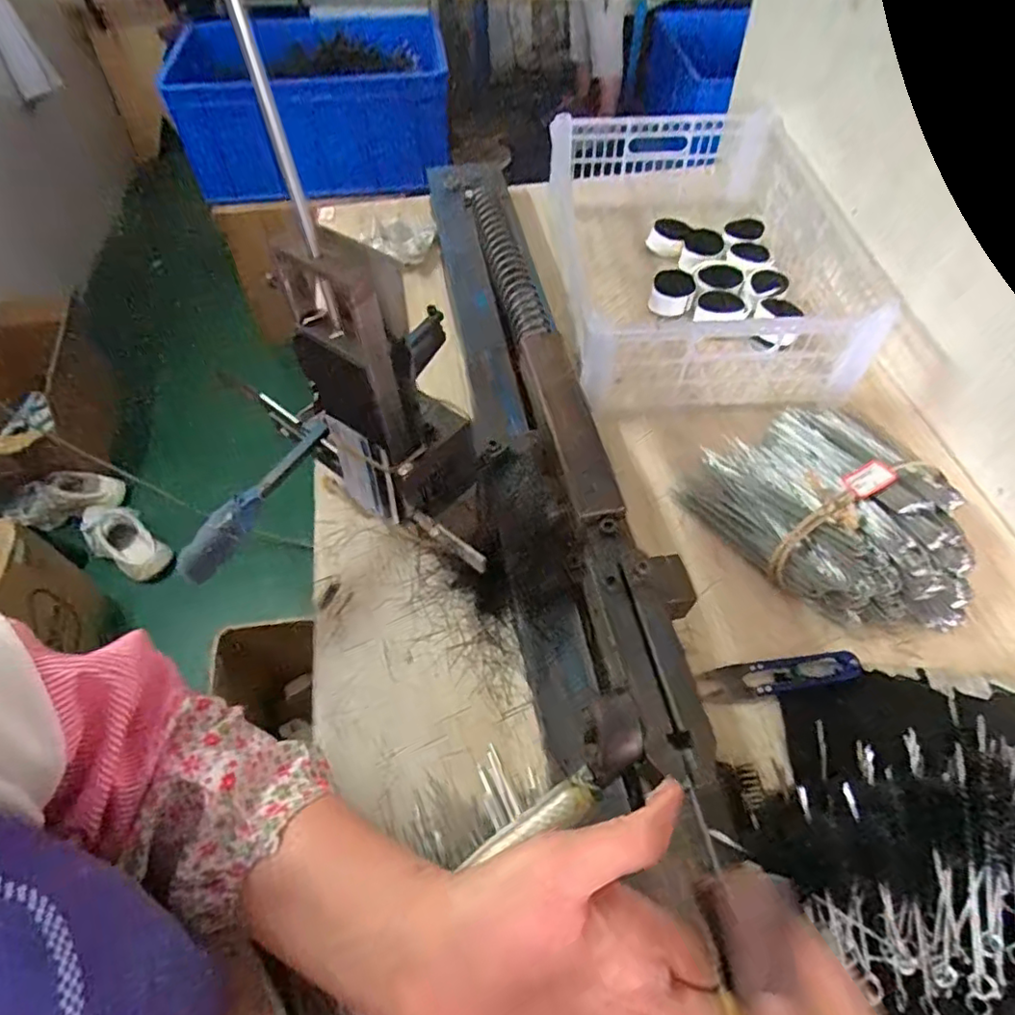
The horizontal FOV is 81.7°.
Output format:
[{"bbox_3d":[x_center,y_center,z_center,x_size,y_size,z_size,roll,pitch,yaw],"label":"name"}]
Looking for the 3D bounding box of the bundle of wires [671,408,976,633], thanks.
[{"bbox_3d":[0.287,-0.003,0.496,0.191,0.047,0.222,-30,60,-19],"label":"bundle of wires"}]

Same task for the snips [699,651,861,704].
[{"bbox_3d":[0.199,0.124,0.432,0.113,0.017,0.026,-6,55,-3],"label":"snips"}]

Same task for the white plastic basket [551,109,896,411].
[{"bbox_3d":[0.208,-0.292,0.665,0.286,0.119,0.390,-2,55,-1],"label":"white plastic basket"}]

